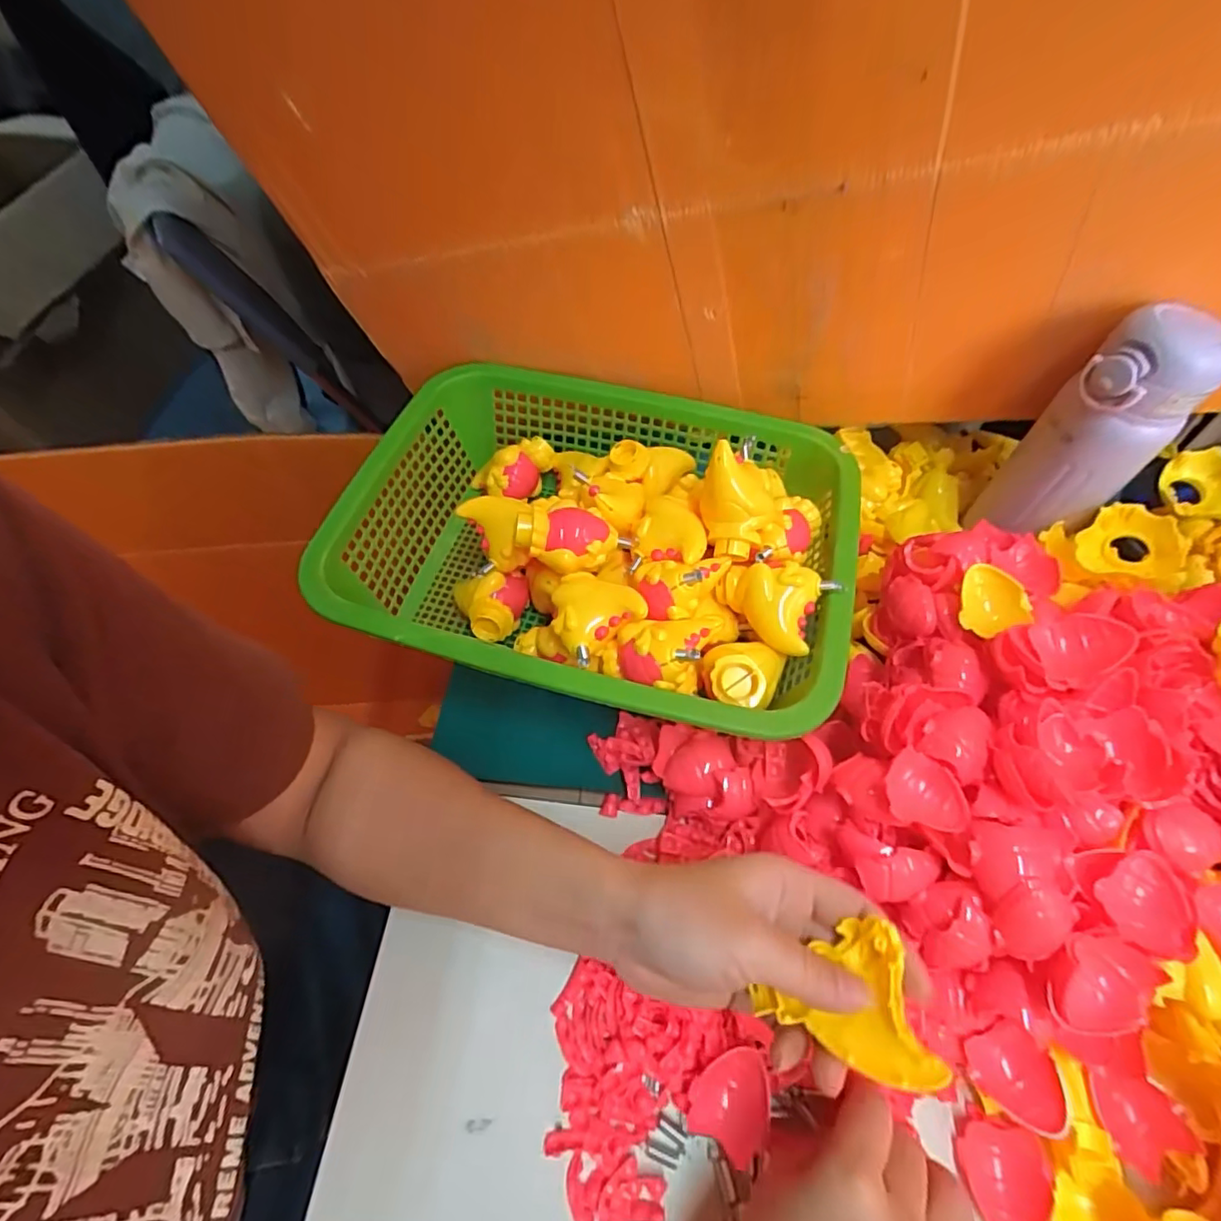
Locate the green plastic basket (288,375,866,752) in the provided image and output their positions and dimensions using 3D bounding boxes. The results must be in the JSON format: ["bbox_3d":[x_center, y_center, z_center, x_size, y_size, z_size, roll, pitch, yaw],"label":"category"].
[{"bbox_3d":[-0.006,-0.052,0.446,0.346,0.107,0.269,16,59,9],"label":"green plastic basket"}]

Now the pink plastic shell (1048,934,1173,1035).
[{"bbox_3d":[0.227,0.173,0.278,0.040,0.013,0.045,21,89,5],"label":"pink plastic shell"}]

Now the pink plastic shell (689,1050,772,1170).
[{"bbox_3d":[0.060,0.248,0.302,0.038,0.012,0.046,8,58,4],"label":"pink plastic shell"}]

